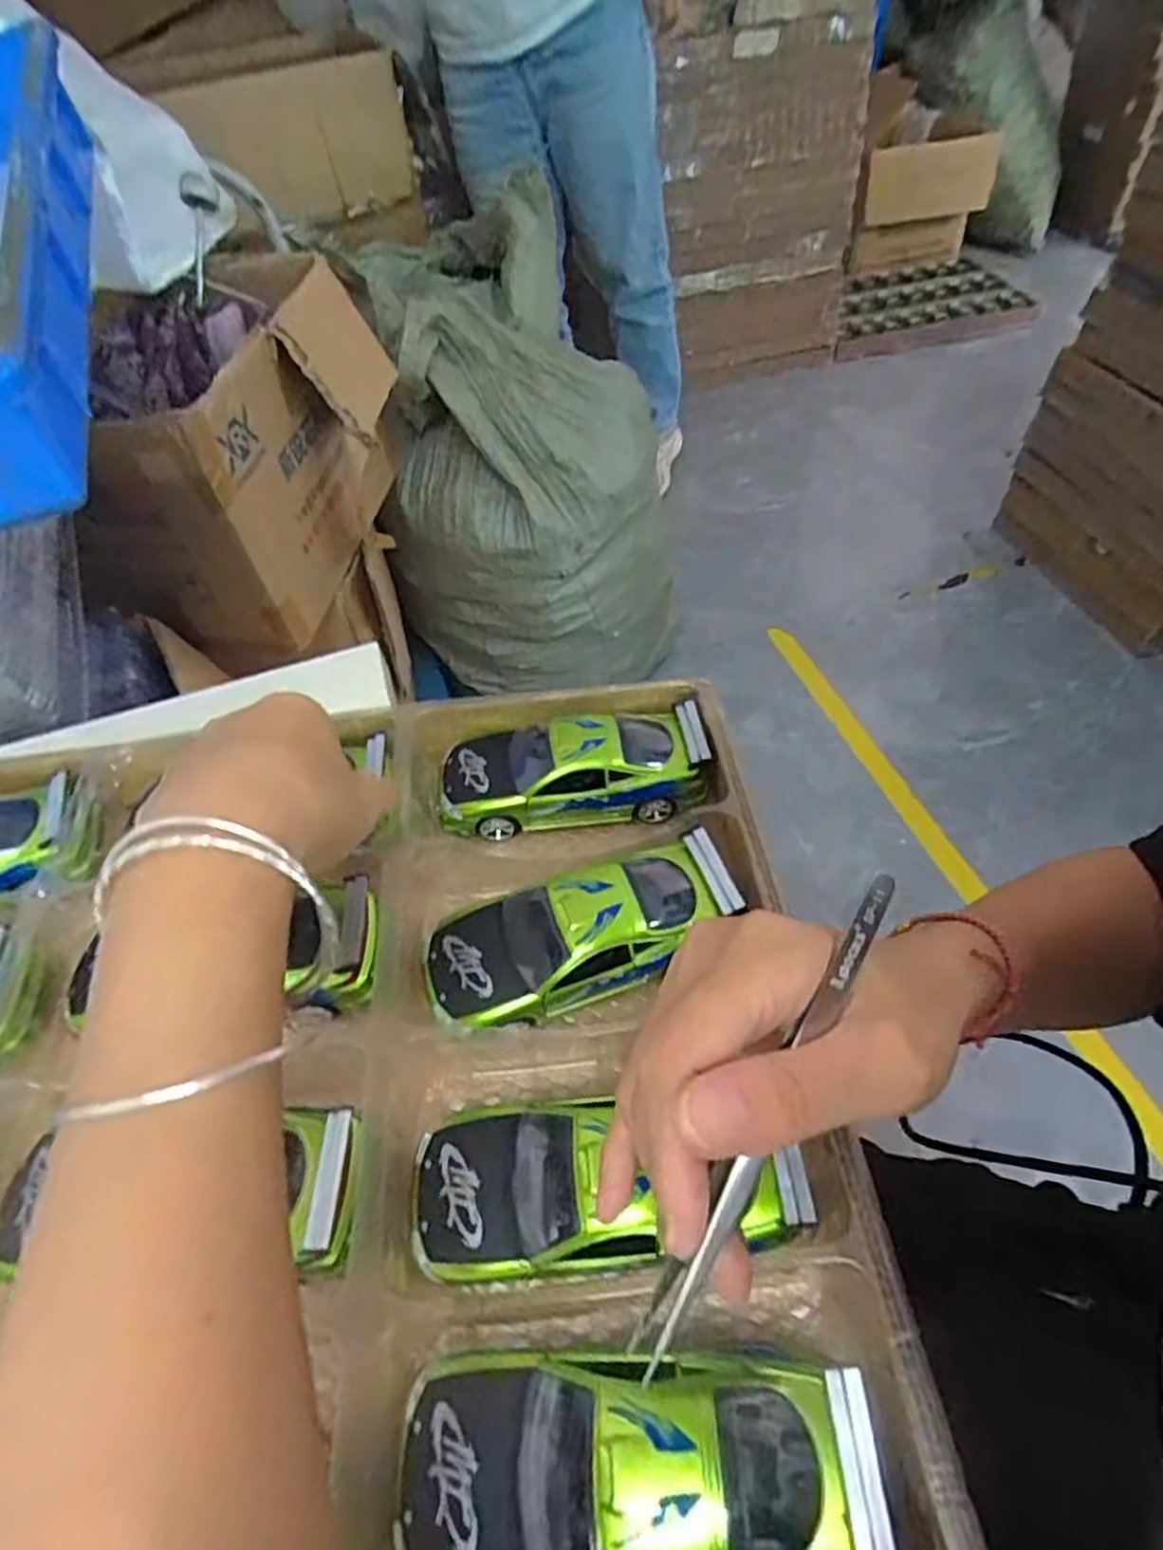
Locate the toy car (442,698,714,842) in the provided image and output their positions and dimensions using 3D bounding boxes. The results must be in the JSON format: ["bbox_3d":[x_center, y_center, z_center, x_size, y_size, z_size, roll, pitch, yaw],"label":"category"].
[{"bbox_3d":[-0.004,-0.004,0.359,0.126,0.036,0.047,-8,52,0],"label":"toy car"}]

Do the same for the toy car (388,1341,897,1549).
[{"bbox_3d":[0.013,0.186,0.198,0.127,0.026,0.049,-4,52,3],"label":"toy car"}]

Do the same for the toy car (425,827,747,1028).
[{"bbox_3d":[0.001,0.065,0.301,0.126,0.028,0.050,-18,53,-8],"label":"toy car"}]

